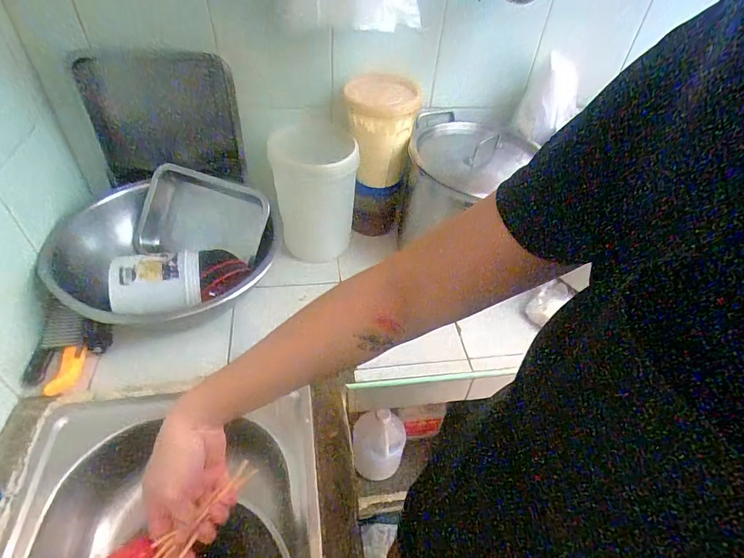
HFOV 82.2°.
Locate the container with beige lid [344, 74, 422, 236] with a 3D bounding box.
[{"bbox_3d":[0.011,-0.235,0.870,0.135,0.303,0.137,-7,45,-14],"label":"container with beige lid"}]

